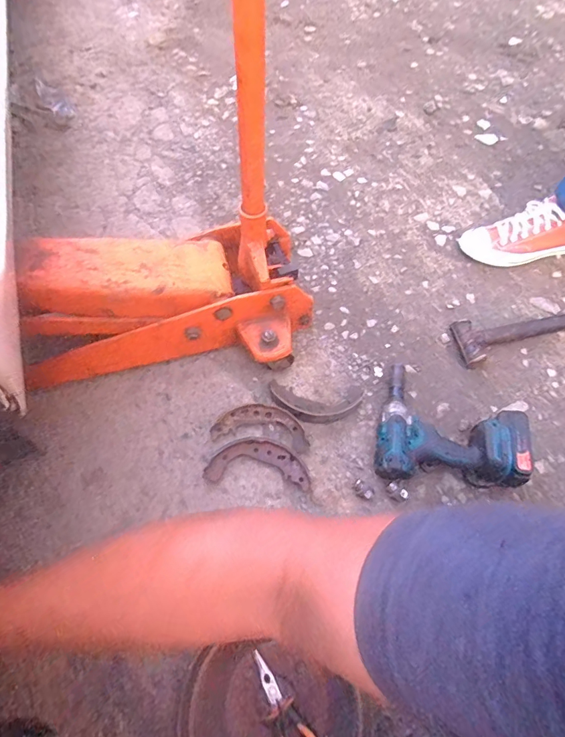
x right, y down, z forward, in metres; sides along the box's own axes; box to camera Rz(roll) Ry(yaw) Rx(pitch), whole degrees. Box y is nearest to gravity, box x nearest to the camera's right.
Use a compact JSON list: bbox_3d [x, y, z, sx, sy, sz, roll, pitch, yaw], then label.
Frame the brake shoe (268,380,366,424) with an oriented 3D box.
[{"bbox_3d":[0.064,0.059,0.738,0.173,0.039,0.079,-1,61,4],"label":"brake shoe"}]

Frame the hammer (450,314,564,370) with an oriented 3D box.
[{"bbox_3d":[0.505,-0.093,0.803,0.349,0.040,0.095,-17,61,-5],"label":"hammer"}]

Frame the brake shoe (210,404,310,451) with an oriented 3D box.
[{"bbox_3d":[-0.037,0.099,0.716,0.165,0.029,0.069,4,67,5],"label":"brake shoe"}]

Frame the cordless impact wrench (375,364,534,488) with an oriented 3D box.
[{"bbox_3d":[0.287,0.109,0.697,0.233,0.082,0.212,15,63,12],"label":"cordless impact wrench"}]

